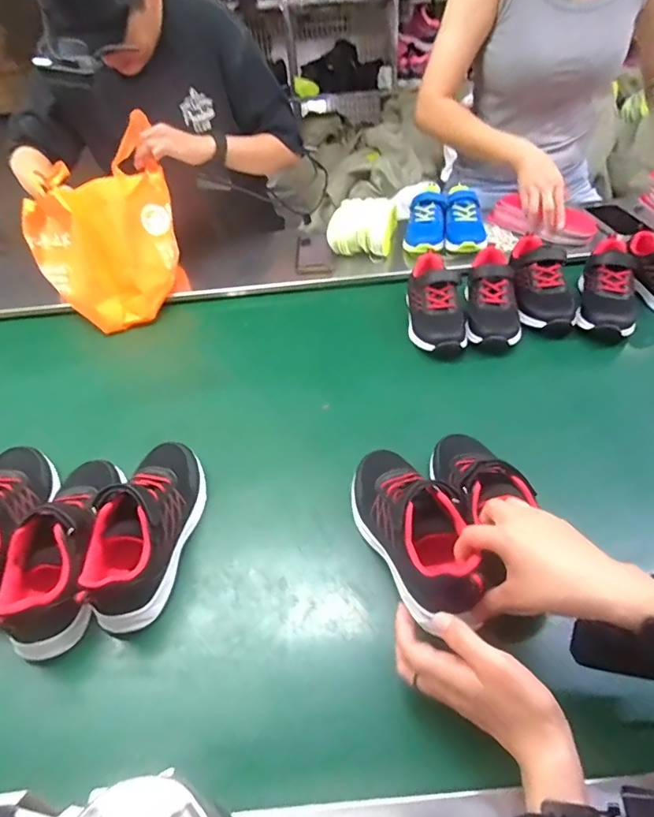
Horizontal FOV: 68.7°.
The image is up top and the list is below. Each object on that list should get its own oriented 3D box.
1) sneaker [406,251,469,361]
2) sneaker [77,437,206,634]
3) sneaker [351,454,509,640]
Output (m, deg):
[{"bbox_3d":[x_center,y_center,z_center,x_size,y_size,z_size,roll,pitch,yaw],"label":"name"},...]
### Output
[{"bbox_3d":[0.176,-0.179,0.786,0.085,0.077,0.211,-2,59,0],"label":"sneaker"},{"bbox_3d":[-0.194,0.118,0.522,0.079,0.078,0.214,6,45,8],"label":"sneaker"},{"bbox_3d":[0.085,0.113,0.488,0.077,0.077,0.211,-16,33,-13],"label":"sneaker"}]

